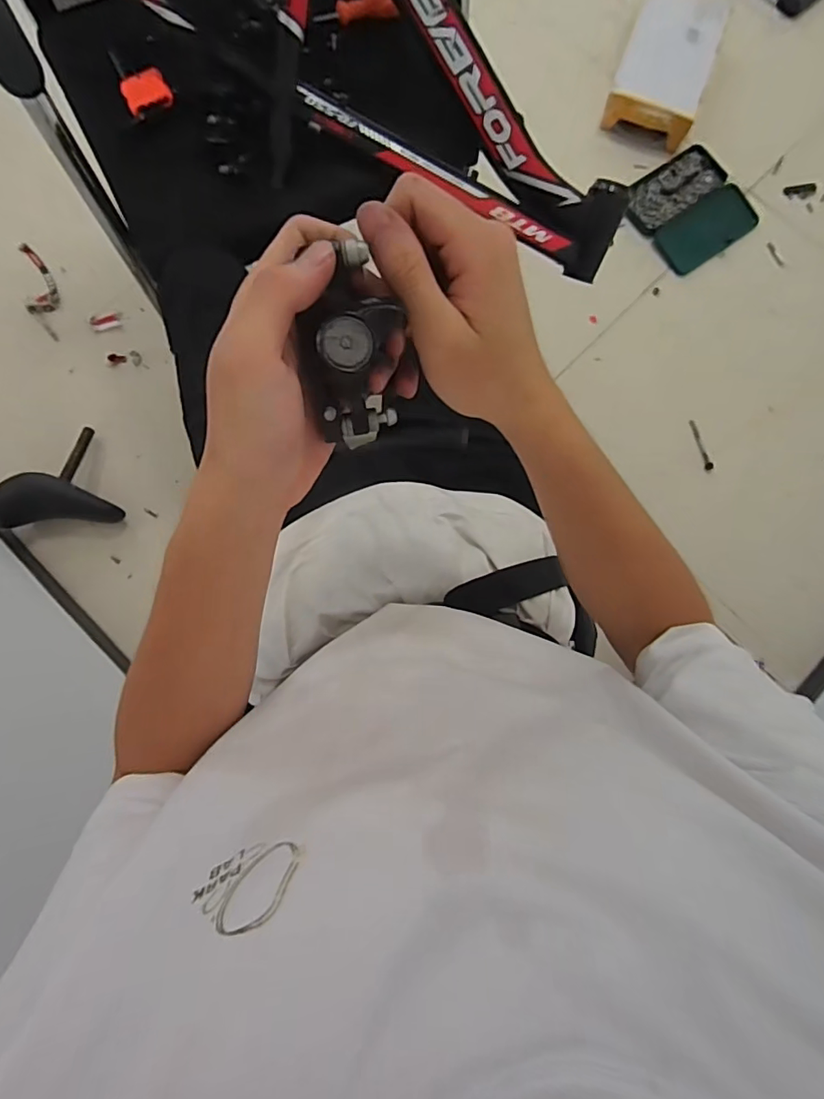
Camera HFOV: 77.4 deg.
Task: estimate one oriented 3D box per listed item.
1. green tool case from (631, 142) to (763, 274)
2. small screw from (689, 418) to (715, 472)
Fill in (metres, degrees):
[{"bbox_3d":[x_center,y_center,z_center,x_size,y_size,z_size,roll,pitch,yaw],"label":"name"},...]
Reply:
[{"bbox_3d":[0.639,-0.783,1.164,0.247,0.026,0.238,-34,83,-7],"label":"green tool case"},{"bbox_3d":[0.626,-0.227,1.112,0.016,0.013,0.117,-14,84,-3],"label":"small screw"}]

